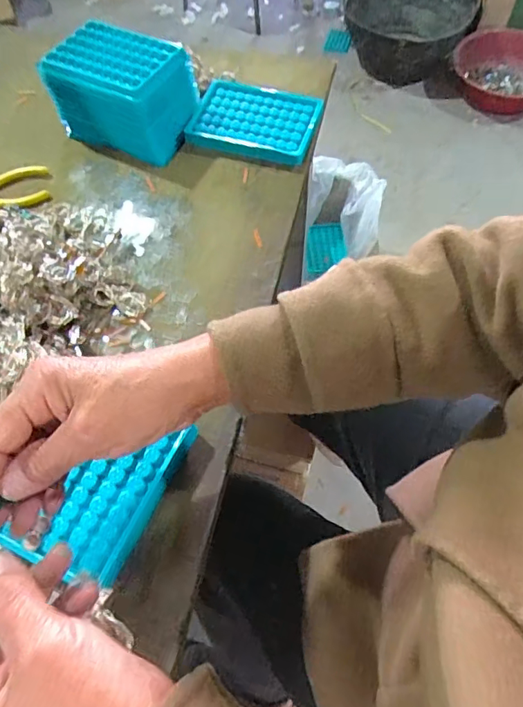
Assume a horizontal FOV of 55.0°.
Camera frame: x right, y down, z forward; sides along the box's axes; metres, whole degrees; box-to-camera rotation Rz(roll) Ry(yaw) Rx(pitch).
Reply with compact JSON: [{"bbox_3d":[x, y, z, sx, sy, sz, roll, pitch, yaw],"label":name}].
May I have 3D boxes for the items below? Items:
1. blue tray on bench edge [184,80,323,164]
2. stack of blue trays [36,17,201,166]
[{"bbox_3d":[-0.007,-0.254,0.552,0.131,0.021,0.092,13,62,8],"label":"blue tray on bench edge"},{"bbox_3d":[-0.144,-0.276,0.533,0.128,0.083,0.090,24,64,14],"label":"stack of blue trays"}]

